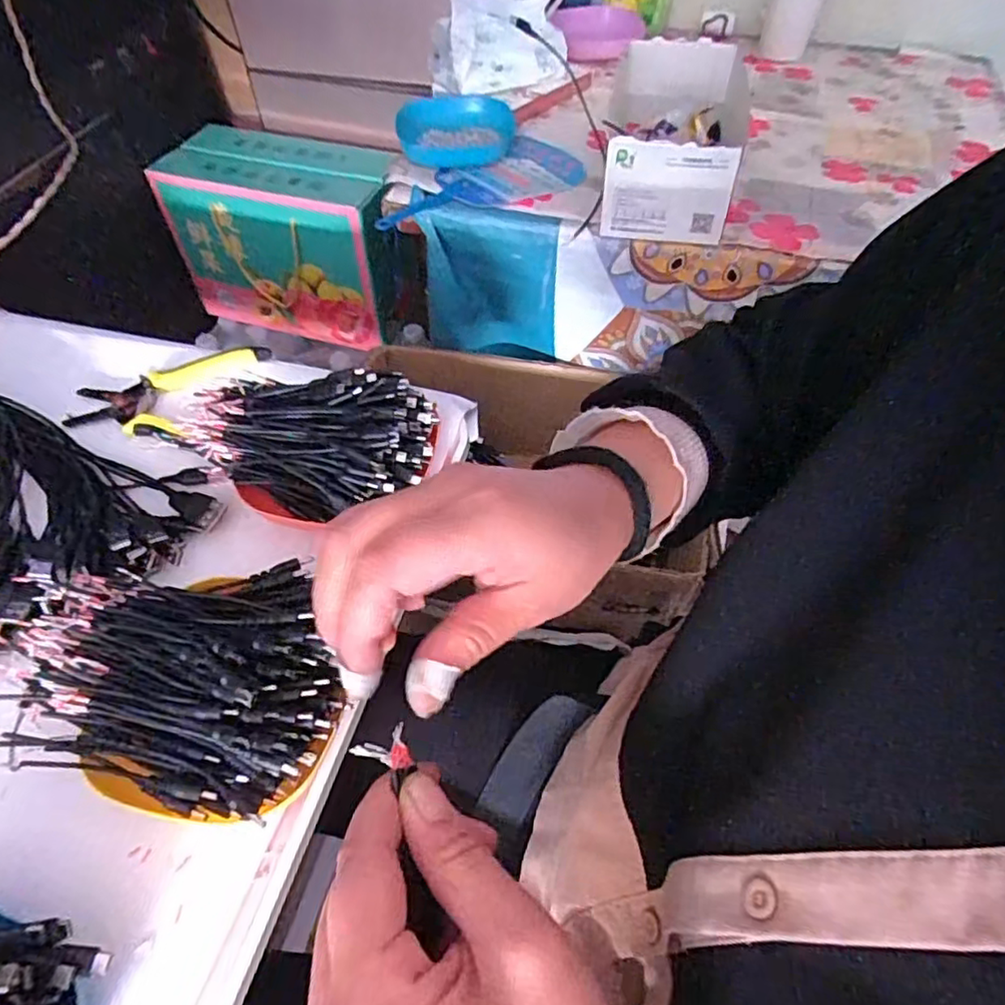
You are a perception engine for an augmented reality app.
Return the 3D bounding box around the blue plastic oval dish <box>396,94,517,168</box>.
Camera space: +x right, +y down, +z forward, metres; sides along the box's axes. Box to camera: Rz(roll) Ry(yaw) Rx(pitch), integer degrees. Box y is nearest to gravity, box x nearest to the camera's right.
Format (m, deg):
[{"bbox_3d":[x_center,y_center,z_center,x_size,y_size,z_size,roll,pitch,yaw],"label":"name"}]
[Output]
[{"bbox_3d":[-0.055,-0.442,0.762,0.141,0.031,0.127,0,53,-1],"label":"blue plastic oval dish"}]

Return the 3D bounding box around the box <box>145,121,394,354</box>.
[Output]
[{"bbox_3d":[-0.315,-0.404,0.980,0.324,0.239,0.155,15,54,10],"label":"box"}]

